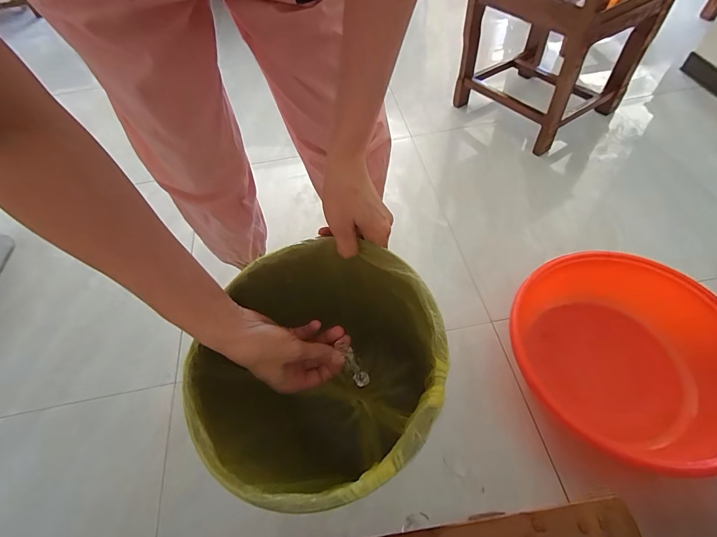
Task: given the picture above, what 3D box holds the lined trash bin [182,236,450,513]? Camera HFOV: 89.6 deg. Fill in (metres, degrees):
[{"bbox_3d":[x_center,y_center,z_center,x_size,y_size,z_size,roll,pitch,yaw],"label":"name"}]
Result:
[{"bbox_3d":[-0.035,0.140,0.424,0.229,0.280,0.236,-2,57,3],"label":"lined trash bin"}]

